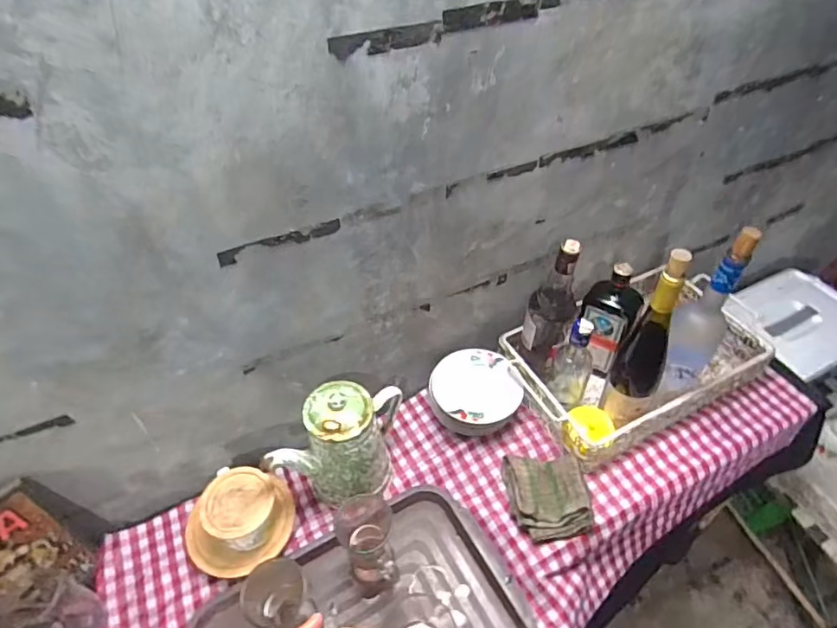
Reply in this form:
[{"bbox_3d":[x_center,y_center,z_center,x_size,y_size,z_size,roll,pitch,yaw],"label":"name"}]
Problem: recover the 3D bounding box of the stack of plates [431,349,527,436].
[{"bbox_3d":[0.095,0.137,0.877,0.151,0.071,0.153,-7,47,-7],"label":"stack of plates"}]

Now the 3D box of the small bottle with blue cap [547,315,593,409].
[{"bbox_3d":[0.247,0.083,0.810,0.064,0.174,0.080,14,48,13],"label":"small bottle with blue cap"}]

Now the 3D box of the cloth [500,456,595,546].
[{"bbox_3d":[0.196,0.270,0.774,0.118,0.036,0.128,-2,46,-2],"label":"cloth"}]

